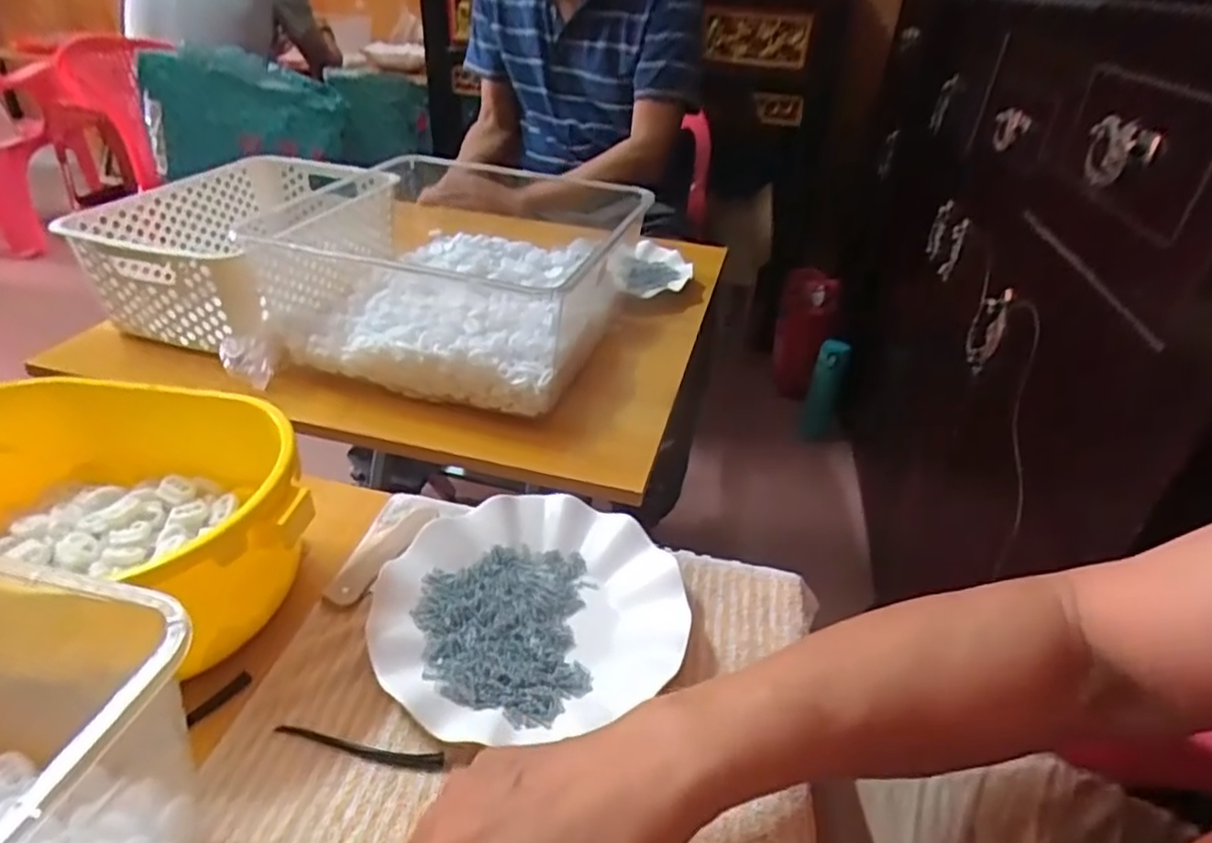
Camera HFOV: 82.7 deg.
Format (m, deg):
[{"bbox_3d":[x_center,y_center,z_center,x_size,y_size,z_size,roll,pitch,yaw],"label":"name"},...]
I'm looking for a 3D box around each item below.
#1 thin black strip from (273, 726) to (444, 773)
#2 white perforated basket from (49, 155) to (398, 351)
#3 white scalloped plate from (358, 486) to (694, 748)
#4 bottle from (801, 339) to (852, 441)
[{"bbox_3d":[-0.127,0.168,0.353,0.089,0.006,0.009,8,34,6],"label":"thin black strip"},{"bbox_3d":[-0.384,-0.191,0.762,0.228,0.113,0.308,8,34,6],"label":"white perforated basket"},{"bbox_3d":[-0.047,0.113,0.426,0.180,0.023,0.170,3,34,-2],"label":"white scalloped plate"},{"bbox_3d":[0.475,-0.077,1.491,0.060,0.200,0.056,18,37,20],"label":"bottle"}]

